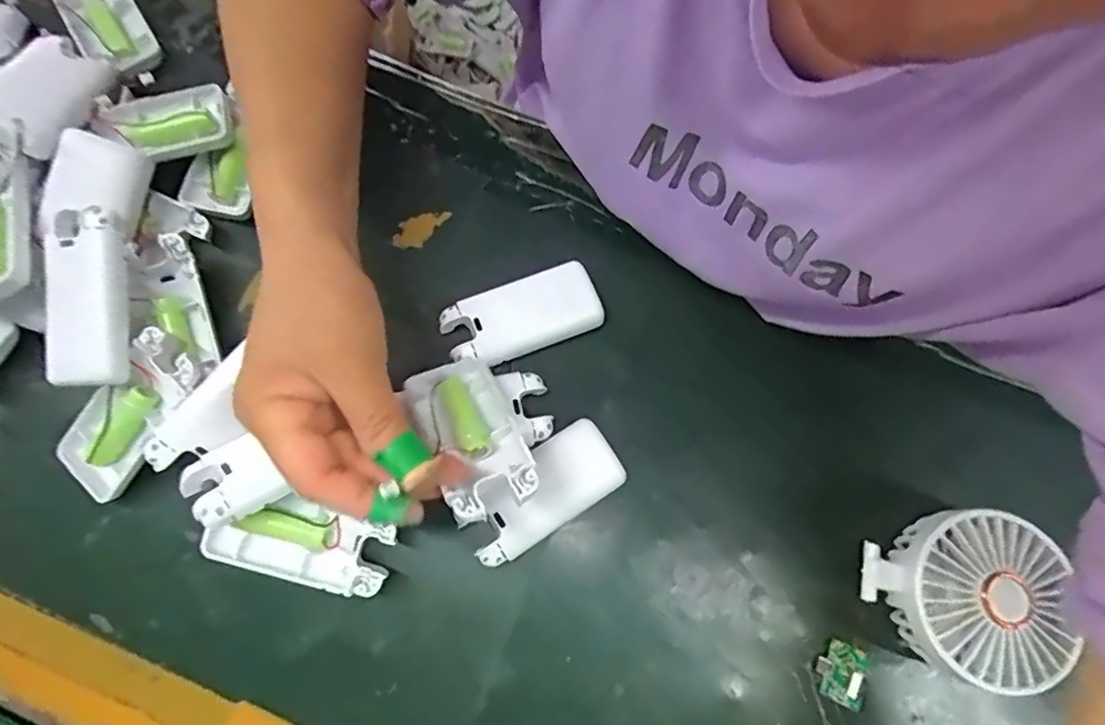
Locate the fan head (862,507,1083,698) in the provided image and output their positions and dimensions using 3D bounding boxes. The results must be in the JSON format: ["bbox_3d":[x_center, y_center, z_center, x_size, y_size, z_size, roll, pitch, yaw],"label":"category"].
[{"bbox_3d":[0.221,0.128,0.322,0.088,0.041,0.084,0,76,-2],"label":"fan head"}]

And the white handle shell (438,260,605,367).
[{"bbox_3d":[-0.018,-0.028,0.360,0.093,0.018,0.044,-22,77,-7],"label":"white handle shell"}]

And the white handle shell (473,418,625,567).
[{"bbox_3d":[-0.006,0.071,0.332,0.091,0.019,0.044,-33,79,-9],"label":"white handle shell"}]

